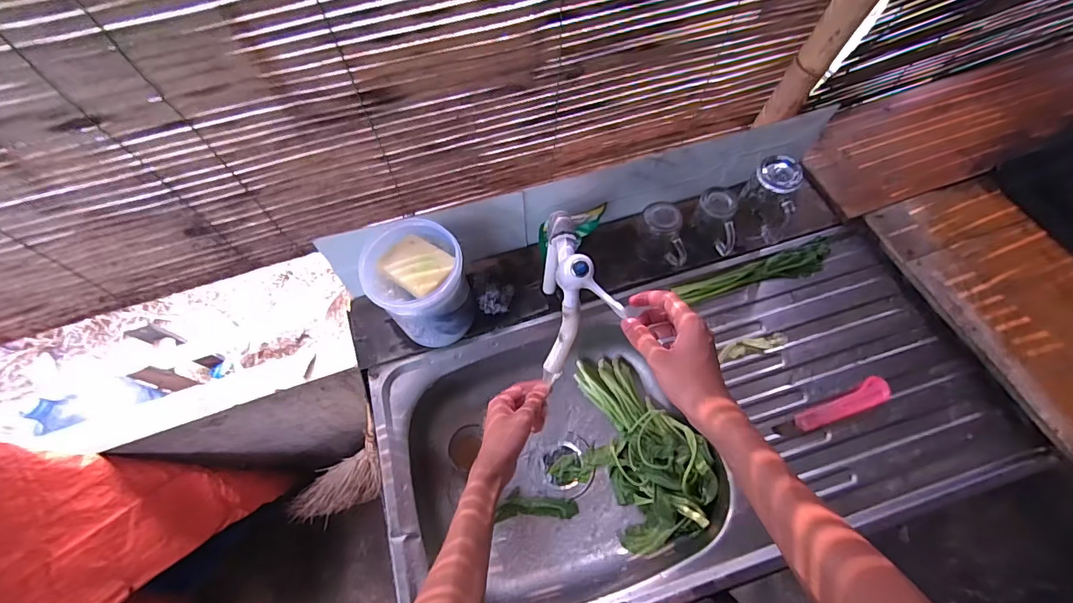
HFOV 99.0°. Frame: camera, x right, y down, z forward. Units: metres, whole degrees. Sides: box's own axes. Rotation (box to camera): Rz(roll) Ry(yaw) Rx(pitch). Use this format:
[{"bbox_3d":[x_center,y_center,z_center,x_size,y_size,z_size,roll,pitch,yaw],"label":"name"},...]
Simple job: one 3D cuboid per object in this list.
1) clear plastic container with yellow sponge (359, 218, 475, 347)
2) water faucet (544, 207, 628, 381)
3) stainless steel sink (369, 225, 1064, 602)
[{"bbox_3d":[-0.164,-0.019,0.665,0.125,0.160,0.115,-1,63,2],"label":"clear plastic container with yellow sponge"},{"bbox_3d":[0.050,-0.014,0.558,0.077,0.184,0.163,0,63,2],"label":"water faucet"},{"bbox_3d":[0.209,0.192,0.707,0.859,0.175,0.413,-14,63,-5],"label":"stainless steel sink"}]

